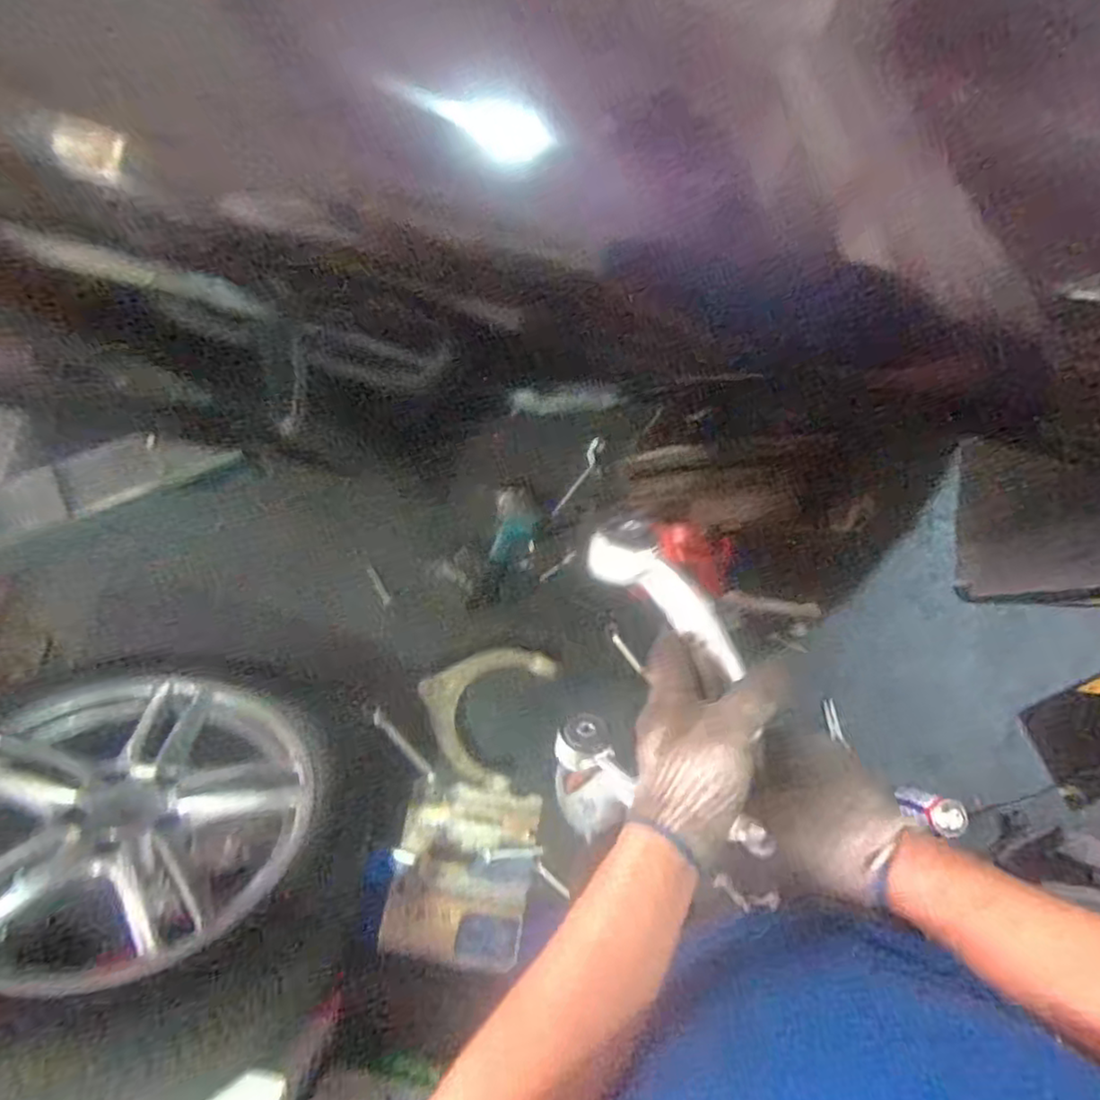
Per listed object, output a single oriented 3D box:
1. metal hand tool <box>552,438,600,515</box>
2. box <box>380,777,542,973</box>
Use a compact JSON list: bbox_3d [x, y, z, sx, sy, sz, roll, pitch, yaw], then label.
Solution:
[{"bbox_3d":[0.063,-0.156,1.498,0.033,0.010,0.189,31,88,-22],"label":"metal hand tool"},{"bbox_3d":[-0.177,0.670,1.431,0.282,0.074,0.365,13,79,3],"label":"box"}]

